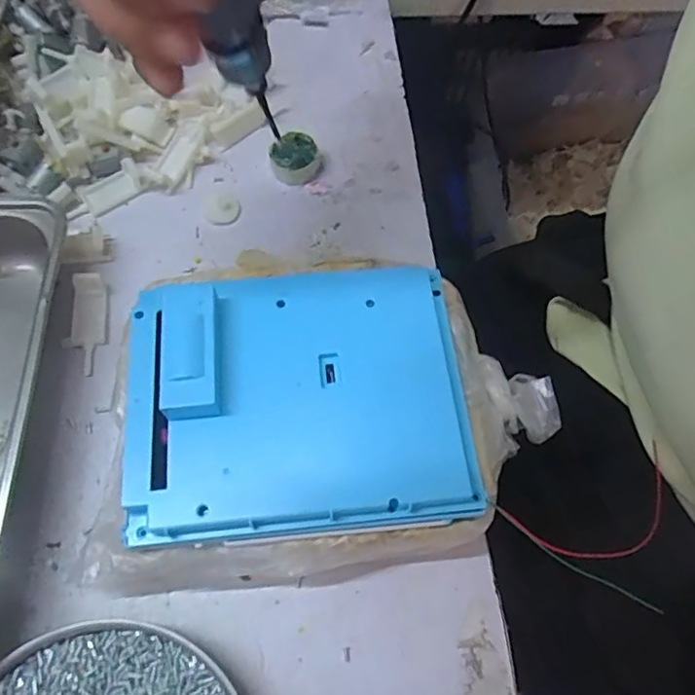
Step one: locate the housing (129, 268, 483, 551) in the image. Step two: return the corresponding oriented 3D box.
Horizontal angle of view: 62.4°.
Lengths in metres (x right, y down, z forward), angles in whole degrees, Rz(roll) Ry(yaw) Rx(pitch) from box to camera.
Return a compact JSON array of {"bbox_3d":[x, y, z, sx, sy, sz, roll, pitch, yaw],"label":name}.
[{"bbox_3d":[-0.022,0.016,0.266,0.154,0.025,0.126,-4,64,-5],"label":"housing"}]

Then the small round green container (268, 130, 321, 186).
[{"bbox_3d":[-0.036,-0.127,0.387,0.032,0.016,0.032,1,64,-2],"label":"small round green container"}]

